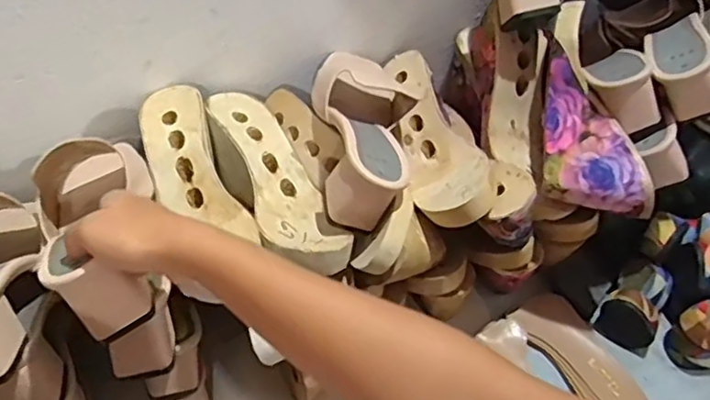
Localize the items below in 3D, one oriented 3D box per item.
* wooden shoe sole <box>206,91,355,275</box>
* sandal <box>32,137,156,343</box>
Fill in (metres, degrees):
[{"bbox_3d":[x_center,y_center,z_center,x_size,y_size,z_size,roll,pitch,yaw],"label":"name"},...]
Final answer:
[{"bbox_3d":[-0.070,-0.018,0.580,0.074,0.043,0.230,-19,52,-17],"label":"wooden shoe sole"},{"bbox_3d":[-0.211,0.006,0.499,0.080,0.089,0.227,-17,39,-16],"label":"sandal"}]

